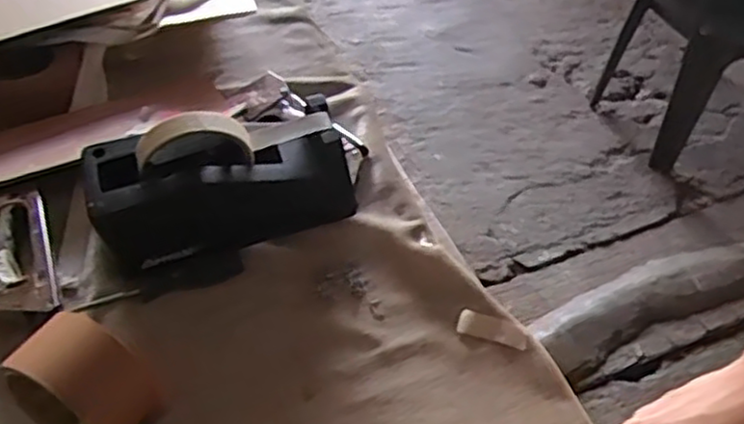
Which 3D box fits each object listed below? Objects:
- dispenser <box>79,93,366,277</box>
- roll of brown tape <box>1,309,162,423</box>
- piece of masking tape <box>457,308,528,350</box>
[{"bbox_3d":[-0.116,-0.022,0.588,0.207,0.123,0.073,-11,48,-12],"label":"dispenser"},{"bbox_3d":[-0.186,0.115,0.477,0.083,0.083,0.056,28,52,23],"label":"roll of brown tape"},{"bbox_3d":[0.093,0.091,0.569,0.054,0.004,0.020,16,76,20],"label":"piece of masking tape"}]

